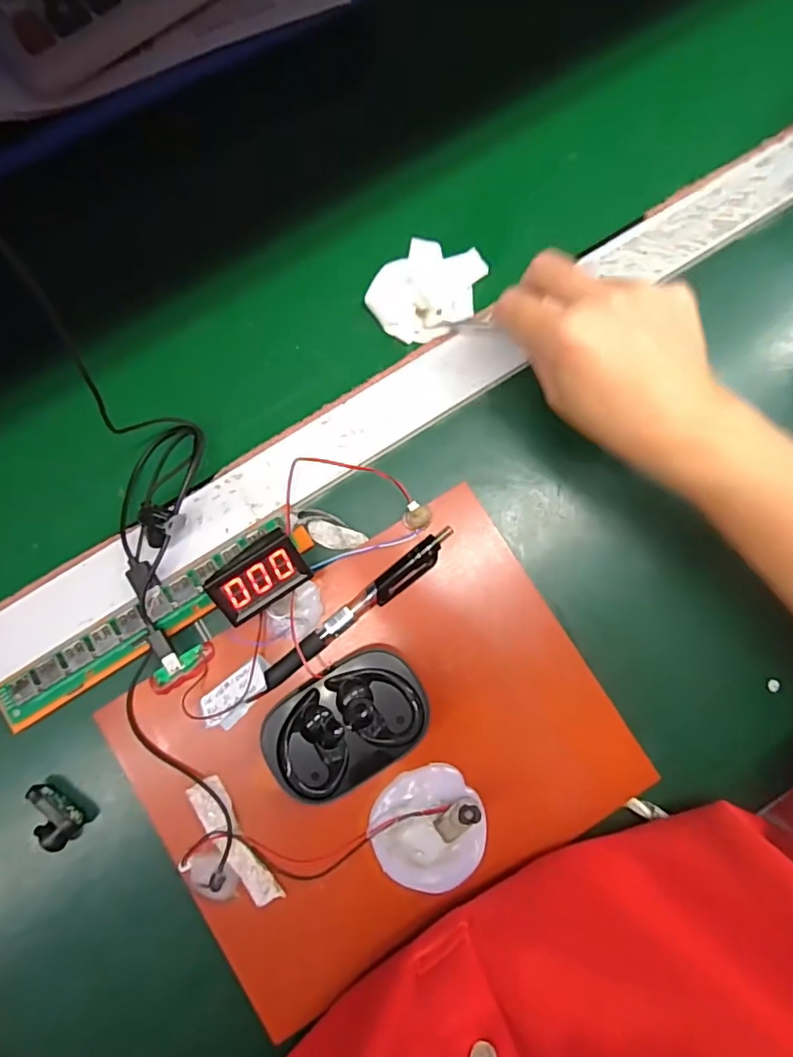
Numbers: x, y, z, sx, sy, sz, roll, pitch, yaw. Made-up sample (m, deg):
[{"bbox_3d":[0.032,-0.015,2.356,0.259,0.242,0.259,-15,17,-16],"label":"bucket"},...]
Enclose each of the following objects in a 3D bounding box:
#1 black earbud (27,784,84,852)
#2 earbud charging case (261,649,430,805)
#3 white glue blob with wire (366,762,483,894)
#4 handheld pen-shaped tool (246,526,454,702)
[{"bbox_3d":[-0.199,0.166,0.331,0.022,0.027,0.037,-44,85,-5],"label":"black earbud"},{"bbox_3d":[-0.026,0.104,0.306,0.085,0.029,0.058,-32,84,-4],"label":"earbud charging case"},{"bbox_3d":[0.018,0.164,0.305,0.060,0.015,0.060,0,83,-1],"label":"white glue blob with wire"},{"bbox_3d":[-0.023,0.048,0.319,0.138,0.013,0.014,-39,85,-5],"label":"handheld pen-shaped tool"}]

